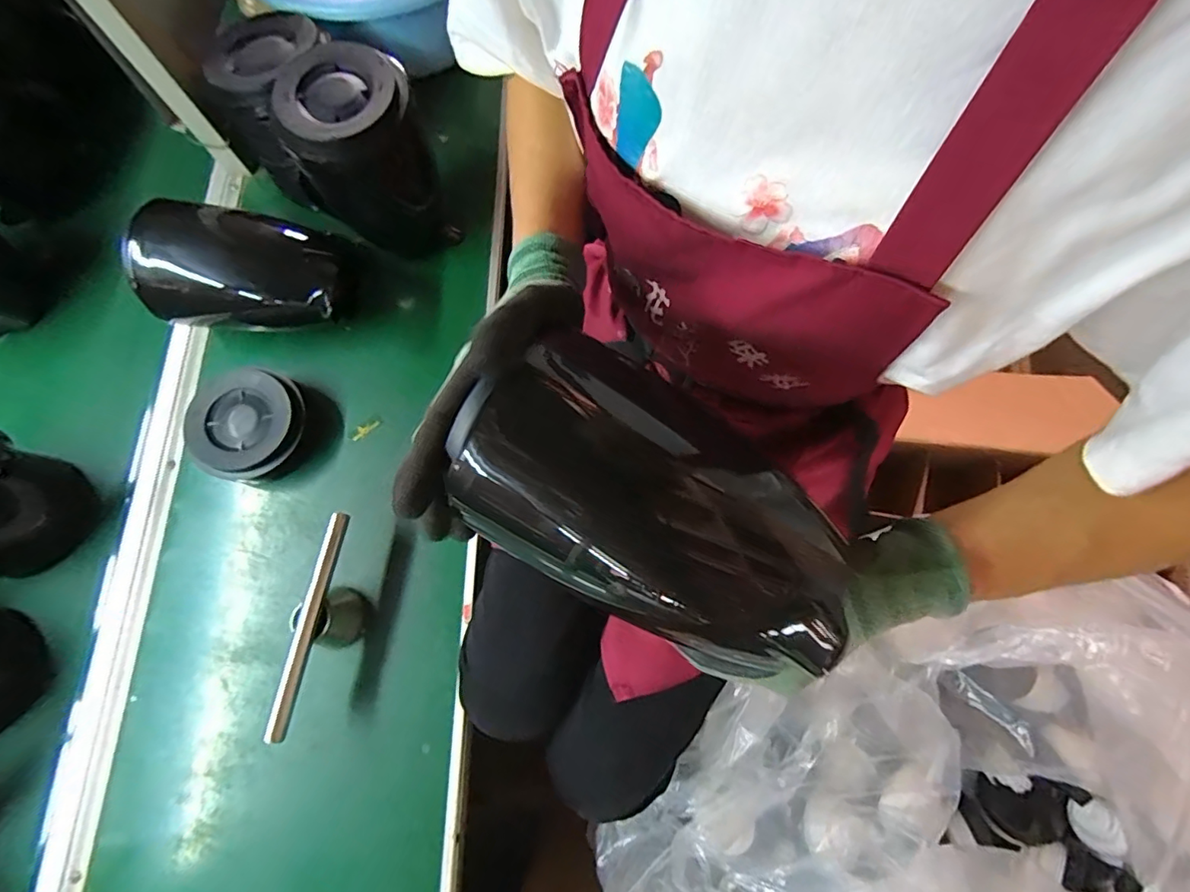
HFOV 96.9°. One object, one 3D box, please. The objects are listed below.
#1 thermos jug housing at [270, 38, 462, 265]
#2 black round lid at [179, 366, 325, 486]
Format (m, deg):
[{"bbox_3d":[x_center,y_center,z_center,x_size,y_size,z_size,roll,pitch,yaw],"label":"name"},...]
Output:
[{"bbox_3d":[-0.239,-0.293,0.573,0.125,0.210,0.121,-39,80,-10],"label":"thermos jug housing"},{"bbox_3d":[-0.375,-0.024,0.574,0.122,0.047,0.119,0,76,-1],"label":"black round lid"}]

